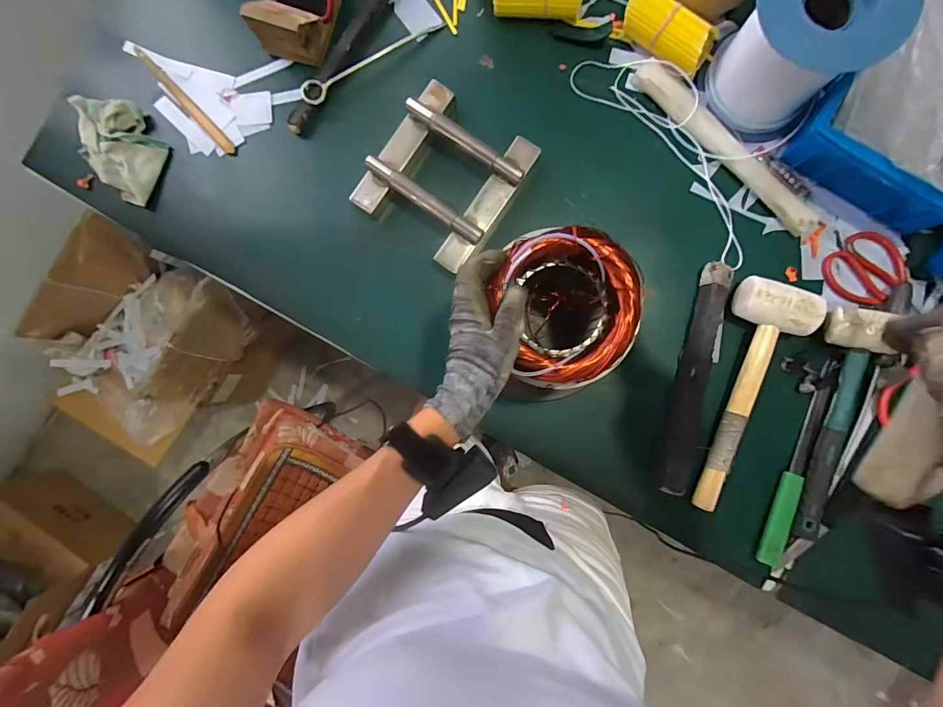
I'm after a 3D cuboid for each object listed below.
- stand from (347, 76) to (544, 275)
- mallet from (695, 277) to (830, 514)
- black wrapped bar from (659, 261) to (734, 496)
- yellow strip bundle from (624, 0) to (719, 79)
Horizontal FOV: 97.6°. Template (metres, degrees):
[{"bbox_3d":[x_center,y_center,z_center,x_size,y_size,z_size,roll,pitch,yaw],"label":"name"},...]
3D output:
[{"bbox_3d":[-0.035,-0.233,0.546,0.173,0.042,0.191,36,91,4],"label":"stand"},{"bbox_3d":[0.330,0.055,0.502,0.084,0.045,0.284,20,90,4],"label":"mallet"},{"bbox_3d":[0.281,0.029,0.518,0.034,0.023,0.288,13,89,4],"label":"black wrapped bar"},{"bbox_3d":[0.249,-0.415,0.531,0.125,0.047,0.046,35,91,4],"label":"yellow strip bundle"}]

